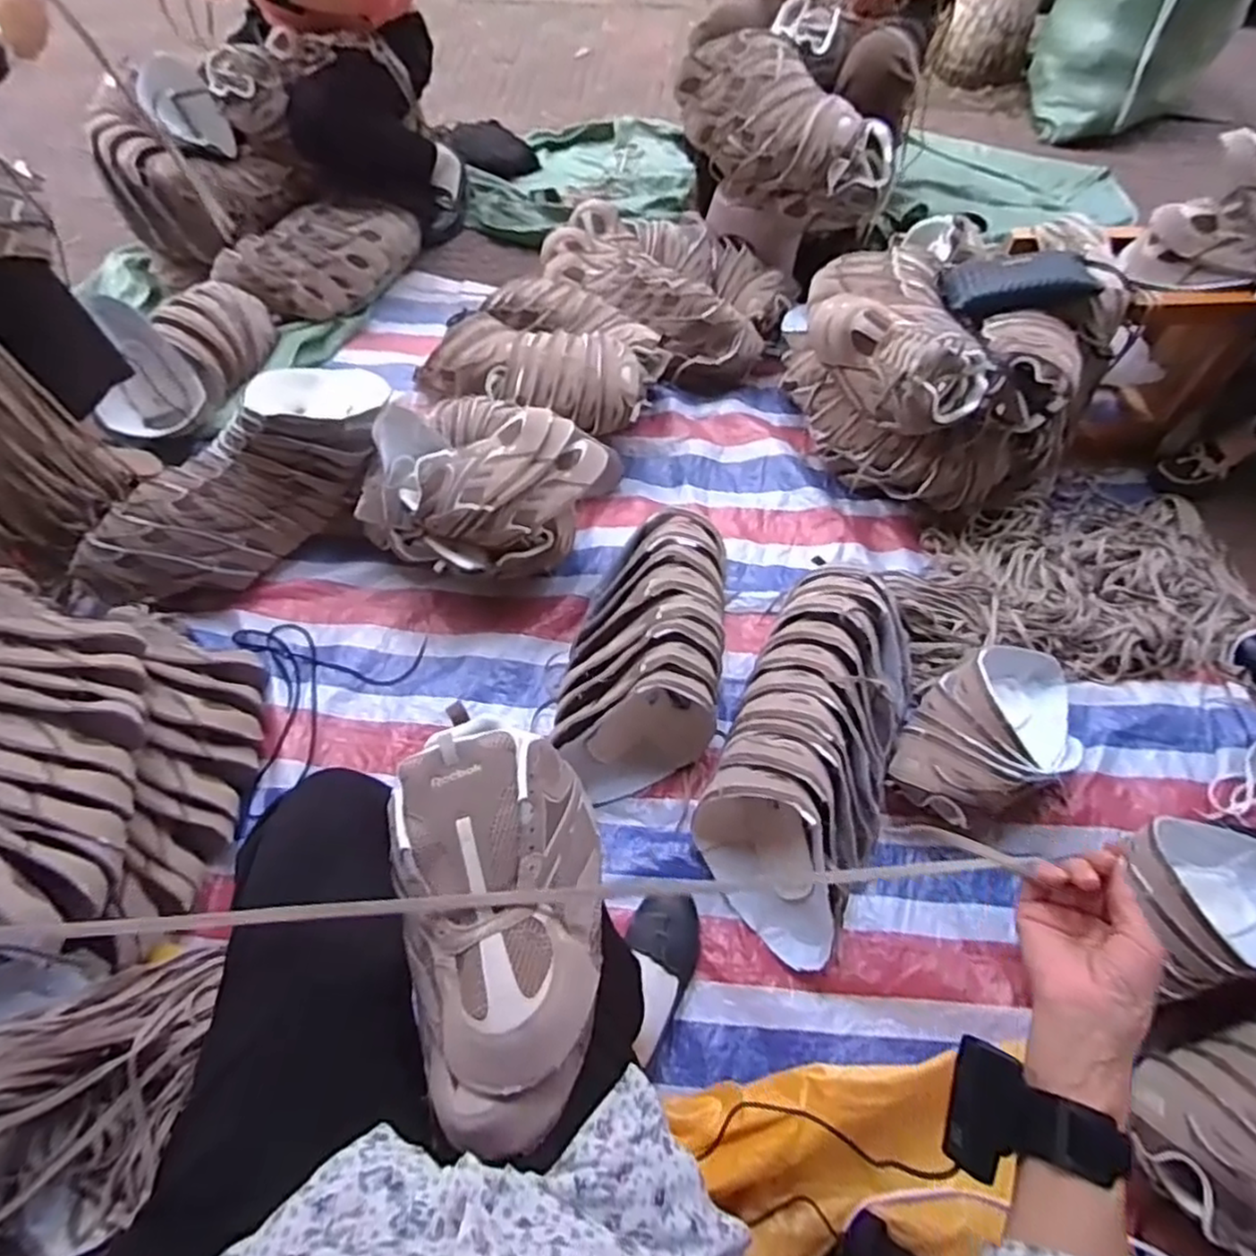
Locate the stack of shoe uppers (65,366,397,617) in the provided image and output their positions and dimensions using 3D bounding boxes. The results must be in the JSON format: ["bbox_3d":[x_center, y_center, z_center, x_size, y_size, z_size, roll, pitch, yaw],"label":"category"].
[{"bbox_3d":[-0.625,-0.213,1.145,0.563,0.182,0.201,-44,67,-8],"label":"stack of shoe uppers"}]

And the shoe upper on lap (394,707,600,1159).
[{"bbox_3d":[-0.086,0.198,0.486,0.135,0.073,0.258,-8,60,-7],"label":"shoe upper on lap"}]

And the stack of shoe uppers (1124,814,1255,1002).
[{"bbox_3d":[0.745,0.330,0.883,0.295,0.121,0.177,-13,59,-8],"label":"stack of shoe uppers"}]

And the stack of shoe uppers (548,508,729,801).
[{"bbox_3d":[0.039,0.017,1.043,0.212,0.158,0.435,12,59,5],"label":"stack of shoe uppers"}]

